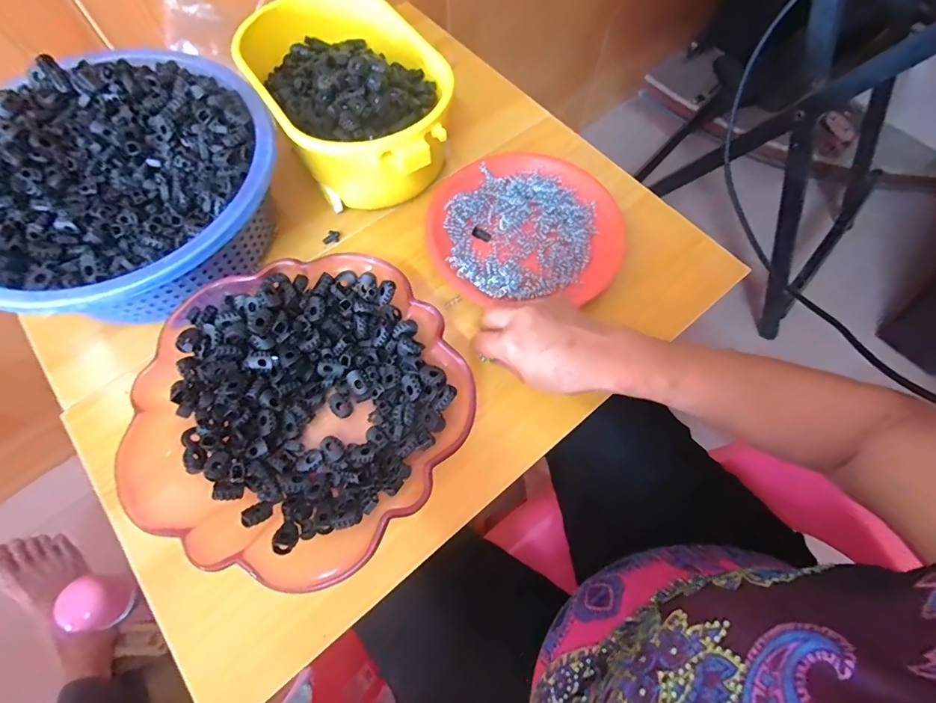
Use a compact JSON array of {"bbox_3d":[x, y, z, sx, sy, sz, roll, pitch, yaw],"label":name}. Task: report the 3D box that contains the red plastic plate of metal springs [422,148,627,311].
[{"bbox_3d":[0.055,-0.132,0.453,0.193,0.021,0.183,0,67,0],"label":"red plastic plate of metal springs"}]

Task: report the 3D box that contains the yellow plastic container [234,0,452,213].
[{"bbox_3d":[-0.123,-0.264,0.456,0.163,0.091,0.267,-33,71,-13],"label":"yellow plastic container"}]

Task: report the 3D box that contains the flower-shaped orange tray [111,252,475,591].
[{"bbox_3d":[-0.129,0.042,0.349,0.238,0.057,0.236,-41,73,-15],"label":"flower-shaped orange tray"}]

